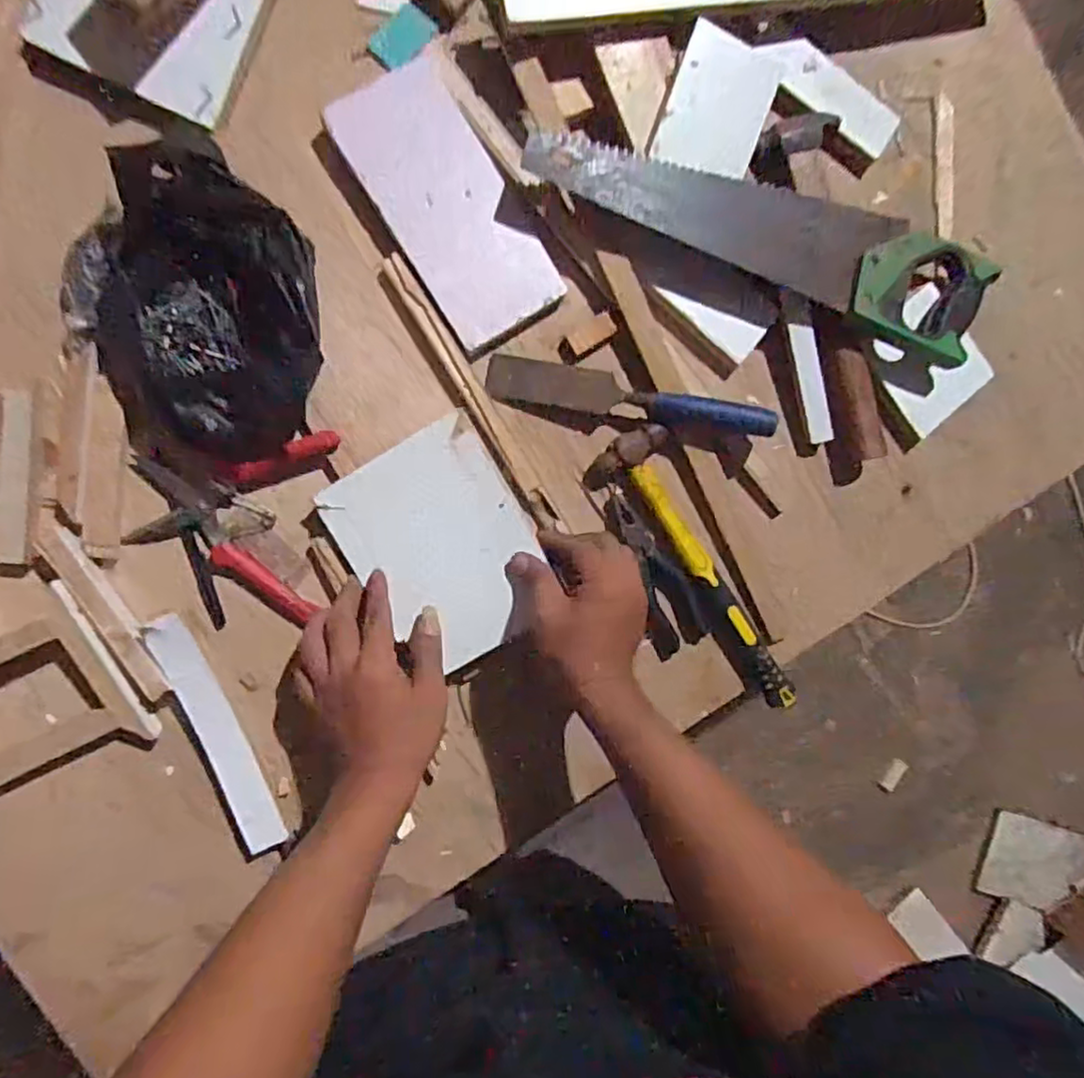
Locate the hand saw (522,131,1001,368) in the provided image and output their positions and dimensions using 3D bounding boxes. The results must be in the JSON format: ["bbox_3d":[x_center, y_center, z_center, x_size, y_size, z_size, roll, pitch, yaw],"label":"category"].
[{"bbox_3d":[0.199,-0.277,0.590,0.440,0.037,0.106,20,89,-9],"label":"hand saw"}]

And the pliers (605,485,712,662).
[{"bbox_3d":[0.102,0.028,0.609,0.050,0.017,0.160,-24,95,-8],"label":"pliers"}]

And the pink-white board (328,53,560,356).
[{"bbox_3d":[-0.076,-0.272,0.544,0.105,0.014,0.221,-32,96,-7],"label":"pink-white board"}]

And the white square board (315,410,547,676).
[{"bbox_3d":[-0.078,0.008,0.535,0.141,0.008,0.171,-31,96,7],"label":"white square board"}]

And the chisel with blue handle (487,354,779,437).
[{"bbox_3d":[0.082,-0.121,0.570,0.252,0.039,0.037,10,90,-9],"label":"chisel with blue handle"}]

